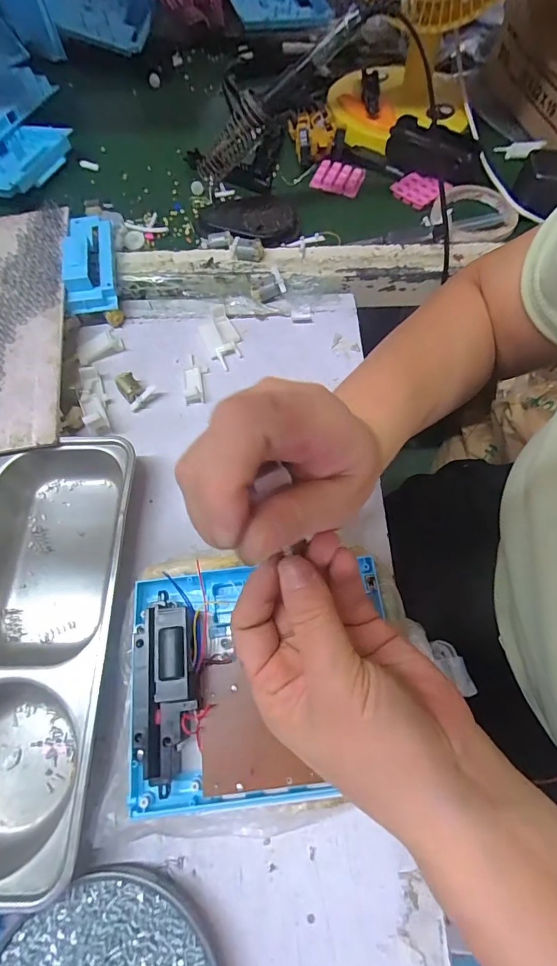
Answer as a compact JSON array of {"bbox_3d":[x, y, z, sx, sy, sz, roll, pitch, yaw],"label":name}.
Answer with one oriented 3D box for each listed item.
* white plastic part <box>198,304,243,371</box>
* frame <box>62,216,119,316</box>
[{"bbox_3d":[-0.057,-0.146,0.415,0.035,0.013,0.067,-22,68,-10],"label":"white plastic part"},{"bbox_3d":[-0.193,-0.227,0.428,0.045,0.043,0.121,-8,66,-5],"label":"frame"}]

